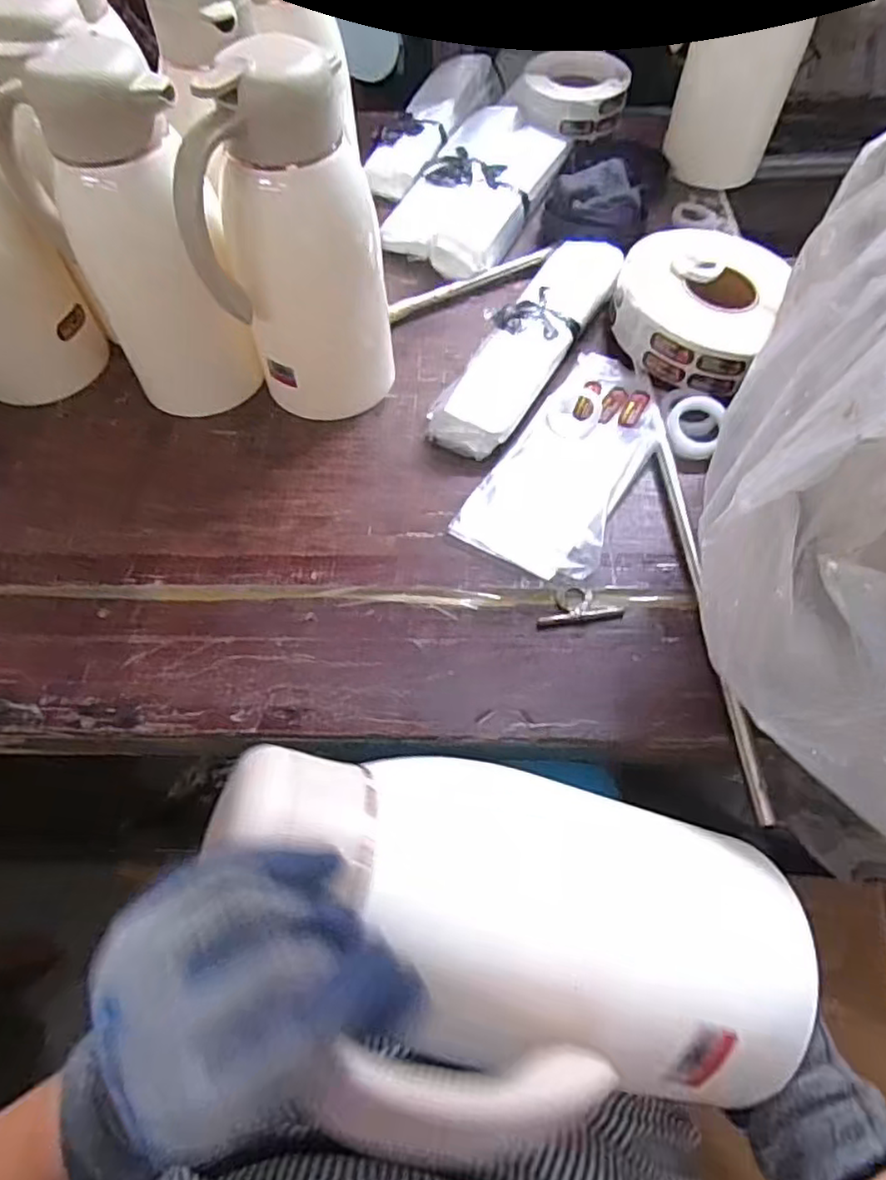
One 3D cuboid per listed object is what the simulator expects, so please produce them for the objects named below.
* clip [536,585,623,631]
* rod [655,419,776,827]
[{"bbox_3d":[0.112,0.012,0.546,0.071,0.007,0.034,-7,60,-2],"label":"clip"},{"bbox_3d":[0.215,0.001,0.544,0.014,0.009,0.363,-3,60,0],"label":"rod"}]

